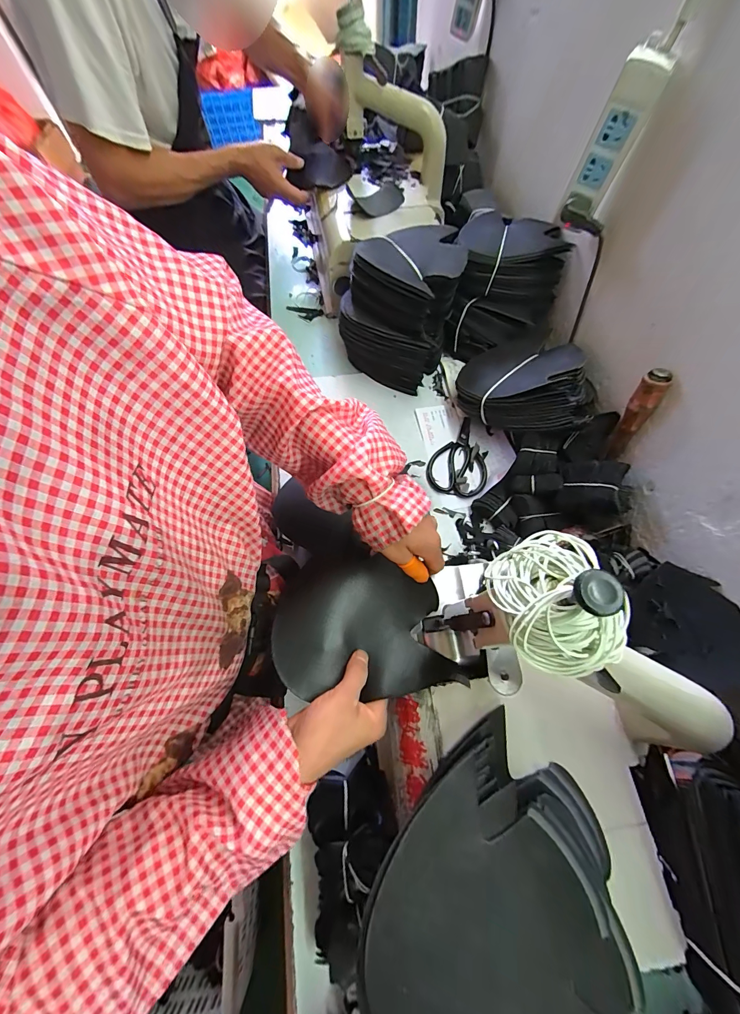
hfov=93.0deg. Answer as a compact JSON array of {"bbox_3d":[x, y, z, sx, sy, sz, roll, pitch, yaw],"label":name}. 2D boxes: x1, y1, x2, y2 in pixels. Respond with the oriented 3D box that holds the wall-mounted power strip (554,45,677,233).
[{"bbox_3d":[0.315,-0.471,0.471,0.060,0.169,0.049,25,69,11],"label":"wall-mounted power strip"}]

